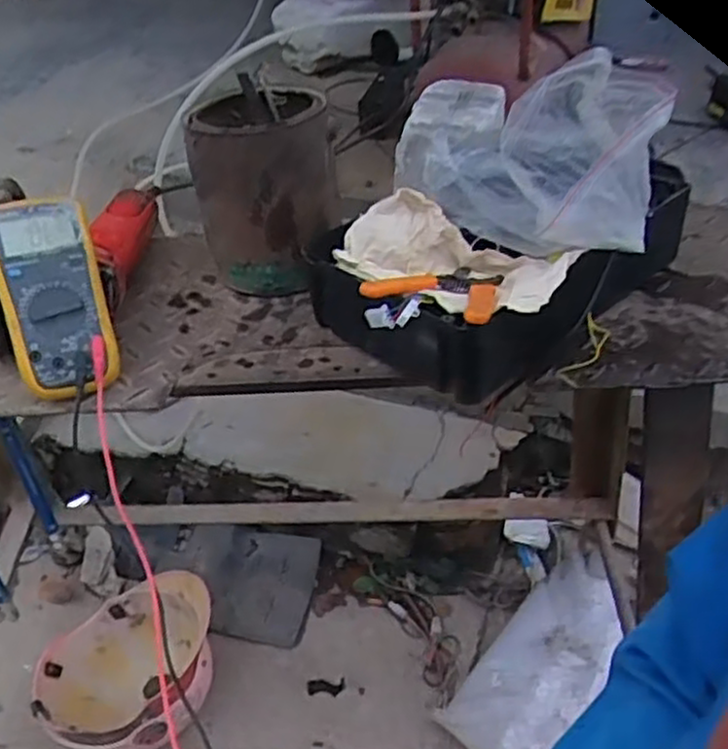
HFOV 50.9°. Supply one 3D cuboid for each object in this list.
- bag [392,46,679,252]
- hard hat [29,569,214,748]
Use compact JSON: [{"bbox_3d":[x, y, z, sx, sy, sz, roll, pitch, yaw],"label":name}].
[{"bbox_3d":[0.177,-0.204,0.683,0.215,0.115,0.172,-33,49,-31],"label":"bag"},{"bbox_3d":[-0.333,0.443,1.131,0.270,0.146,0.228,-31,48,-30],"label":"hard hat"}]

